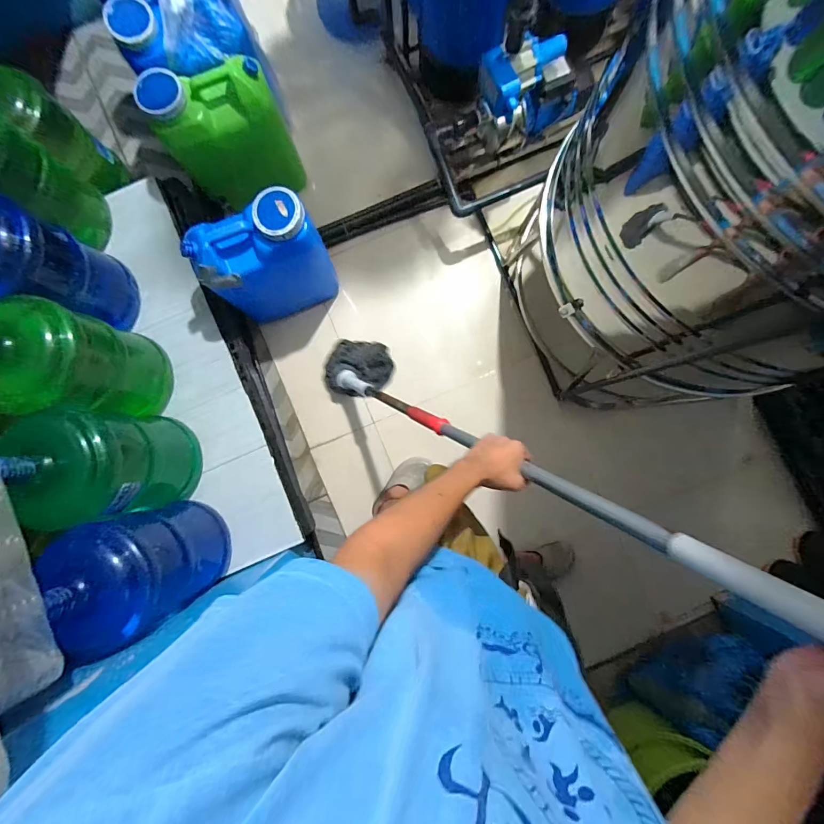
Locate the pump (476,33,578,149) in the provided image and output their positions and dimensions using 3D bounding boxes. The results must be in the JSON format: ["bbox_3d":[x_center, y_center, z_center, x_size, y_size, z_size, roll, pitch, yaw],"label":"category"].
[{"bbox_3d":[0.318,-0.885,1.087,0.253,0.241,0.163,-27,86,-1],"label":"pump"}]

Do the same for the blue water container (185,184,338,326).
[{"bbox_3d":[-0.395,-0.407,1.109,0.318,0.359,0.172,-28,86,-1],"label":"blue water container"}]

